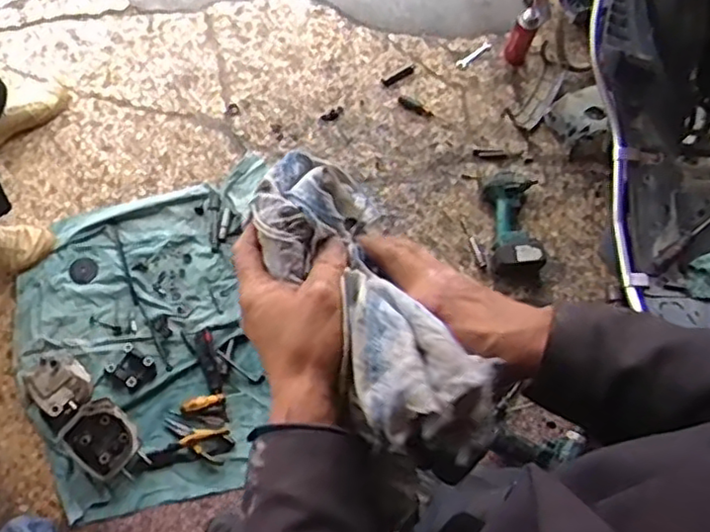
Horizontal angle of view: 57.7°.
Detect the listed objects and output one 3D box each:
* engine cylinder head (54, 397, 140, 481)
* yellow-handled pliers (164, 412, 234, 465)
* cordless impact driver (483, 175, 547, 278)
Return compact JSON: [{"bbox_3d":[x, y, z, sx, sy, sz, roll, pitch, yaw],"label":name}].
[{"bbox_3d":[-0.521,0.353,1.327,0.128,0.040,0.142,-44,90,-7],"label":"engine cylinder head"},{"bbox_3d":[-0.329,0.351,1.349,0.148,0.013,0.068,26,66,9],"label":"yellow-handled pliers"},{"bbox_3d":[0.382,-0.099,1.541,0.125,0.090,0.258,0,72,-3],"label":"cordless impact driver"}]

